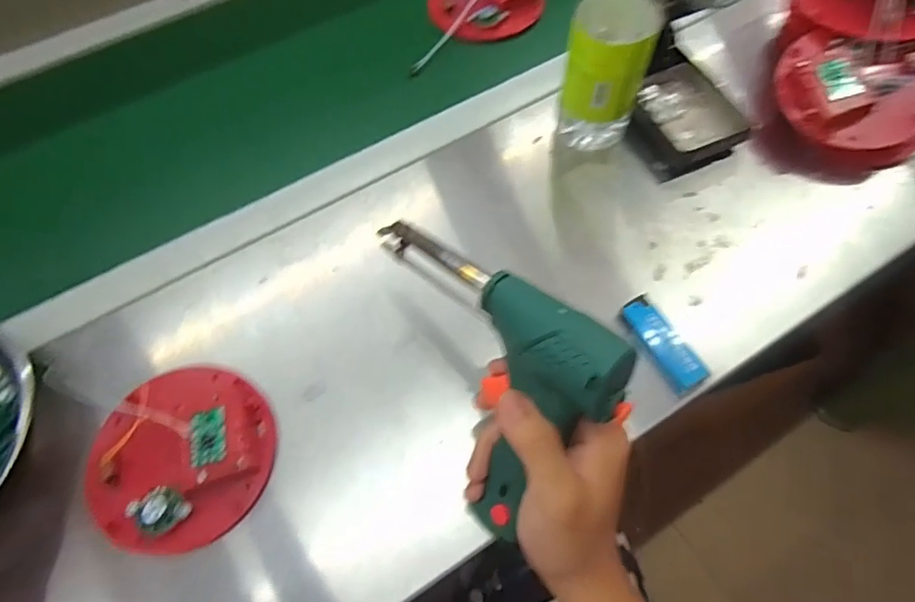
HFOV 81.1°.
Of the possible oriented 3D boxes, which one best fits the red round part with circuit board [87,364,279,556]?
[{"bbox_3d":[-0.184,0.100,0.355,0.116,0.024,0.116,-1,67,3],"label":"red round part with circuit board"}]

